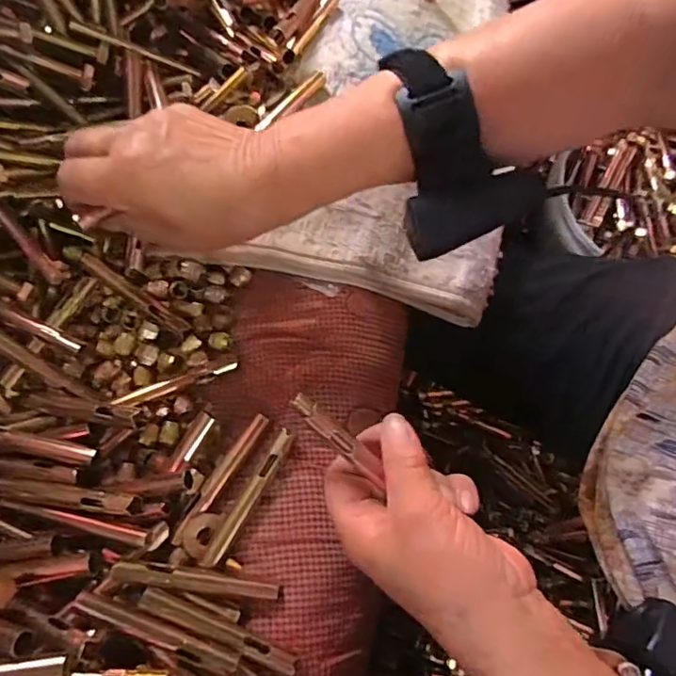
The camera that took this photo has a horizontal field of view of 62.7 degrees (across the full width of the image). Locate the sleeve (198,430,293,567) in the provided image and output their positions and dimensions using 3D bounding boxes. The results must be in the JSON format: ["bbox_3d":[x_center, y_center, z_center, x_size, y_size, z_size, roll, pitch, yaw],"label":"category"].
[{"bbox_3d":[-0.050,0.088,0.309,0.011,0.007,0.082,30,74,10],"label":"sleeve"}]

